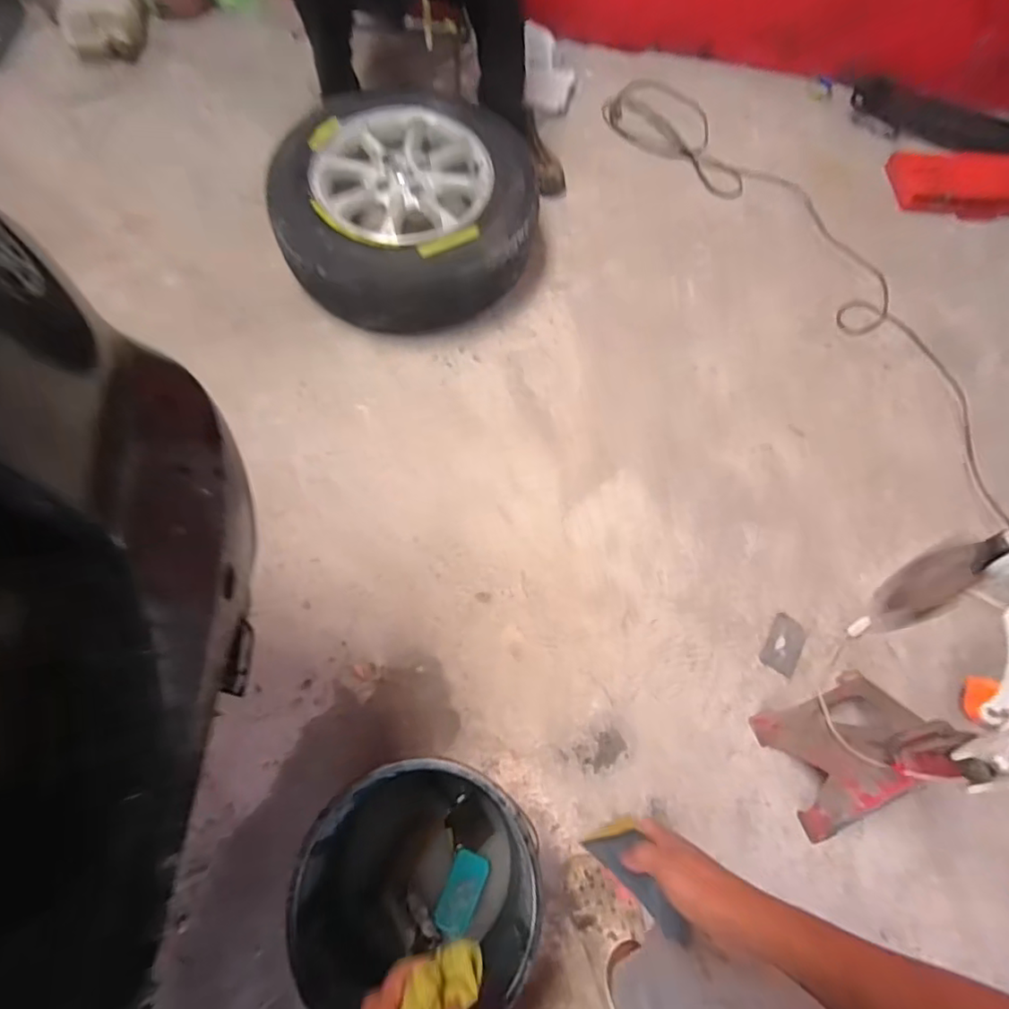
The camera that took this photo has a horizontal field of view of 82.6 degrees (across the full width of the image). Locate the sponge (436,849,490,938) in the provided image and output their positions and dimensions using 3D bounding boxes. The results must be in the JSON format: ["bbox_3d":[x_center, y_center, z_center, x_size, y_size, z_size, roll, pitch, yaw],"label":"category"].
[{"bbox_3d":[-0.064,0.595,0.879,0.053,0.018,0.108,20,67,4],"label":"sponge"}]

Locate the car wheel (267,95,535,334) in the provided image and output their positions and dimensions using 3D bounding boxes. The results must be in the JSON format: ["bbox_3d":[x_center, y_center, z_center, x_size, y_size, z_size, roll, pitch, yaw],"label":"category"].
[{"bbox_3d":[-0.227,-0.689,1.341,0.584,0.189,0.545,1,67,-3],"label":"car wheel"}]

